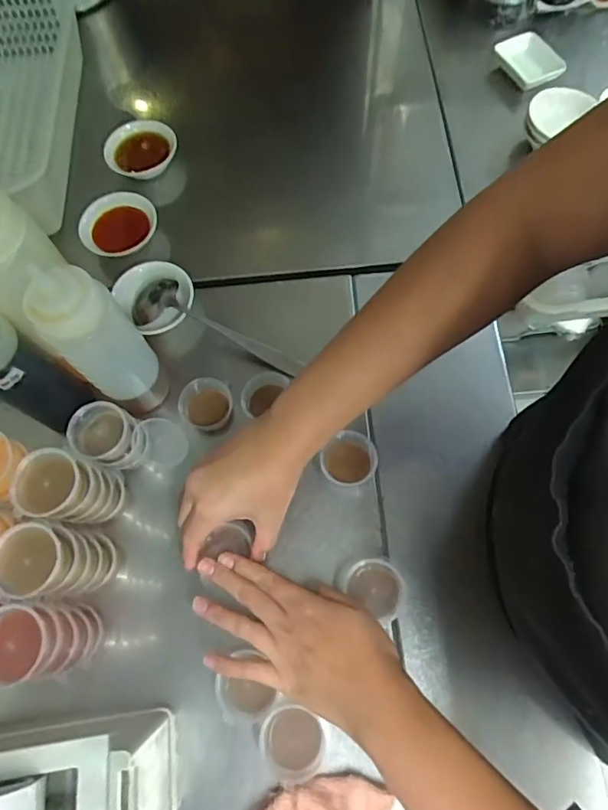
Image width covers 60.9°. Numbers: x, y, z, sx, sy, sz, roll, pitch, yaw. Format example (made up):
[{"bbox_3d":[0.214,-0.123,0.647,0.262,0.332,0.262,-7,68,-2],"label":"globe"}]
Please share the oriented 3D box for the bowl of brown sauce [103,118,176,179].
[{"bbox_3d":[-0.206,-0.317,0.645,0.093,0.031,0.074,-10,69,-1],"label":"bowl of brown sauce"}]

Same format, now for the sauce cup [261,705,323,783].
[{"bbox_3d":[-0.009,0.266,0.408,0.047,0.034,0.049,-1,69,2],"label":"sauce cup"}]

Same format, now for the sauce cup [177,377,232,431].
[{"bbox_3d":[-0.097,0.000,0.514,0.052,0.043,0.050,-1,69,2],"label":"sauce cup"}]

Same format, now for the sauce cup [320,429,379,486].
[{"bbox_3d":[0.041,0.051,0.488,0.049,0.043,0.053,-1,69,2],"label":"sauce cup"}]

